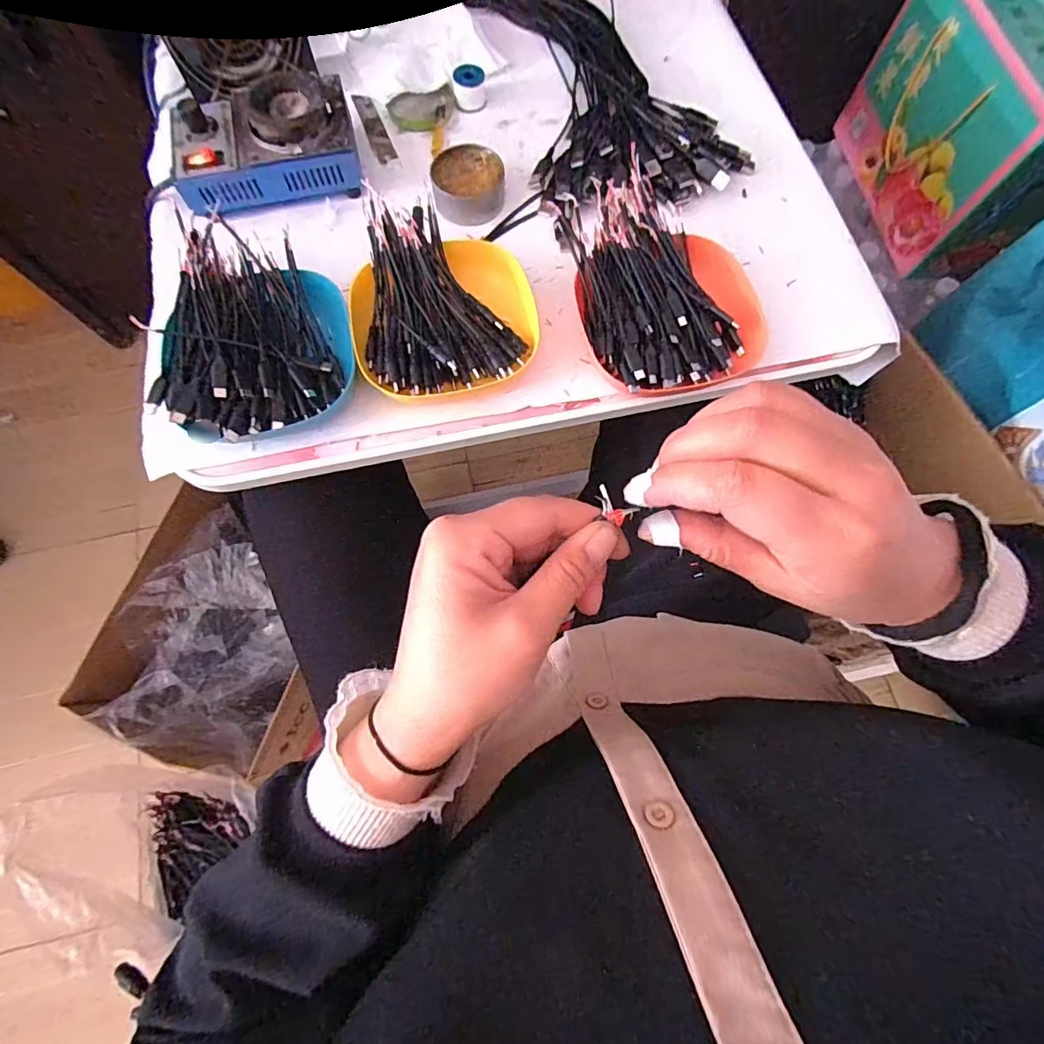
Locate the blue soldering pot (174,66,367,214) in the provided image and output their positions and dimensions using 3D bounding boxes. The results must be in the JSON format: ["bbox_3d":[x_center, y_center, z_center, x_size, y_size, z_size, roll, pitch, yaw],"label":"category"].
[{"bbox_3d":[-0.221,-0.328,0.438,0.150,0.054,0.102,-12,74,-4],"label":"blue soldering pot"}]

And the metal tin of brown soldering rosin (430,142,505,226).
[{"bbox_3d":[-0.047,-0.299,0.456,0.062,0.027,0.072,-11,74,-4],"label":"metal tin of brown soldering rosin"}]

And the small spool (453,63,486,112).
[{"bbox_3d":[-0.050,-0.420,0.496,0.030,0.026,0.030,0,74,0],"label":"small spool"}]

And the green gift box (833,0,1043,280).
[{"bbox_3d":[0.635,-0.564,0.720,0.155,0.235,0.335,-12,74,-4],"label":"green gift box"}]

